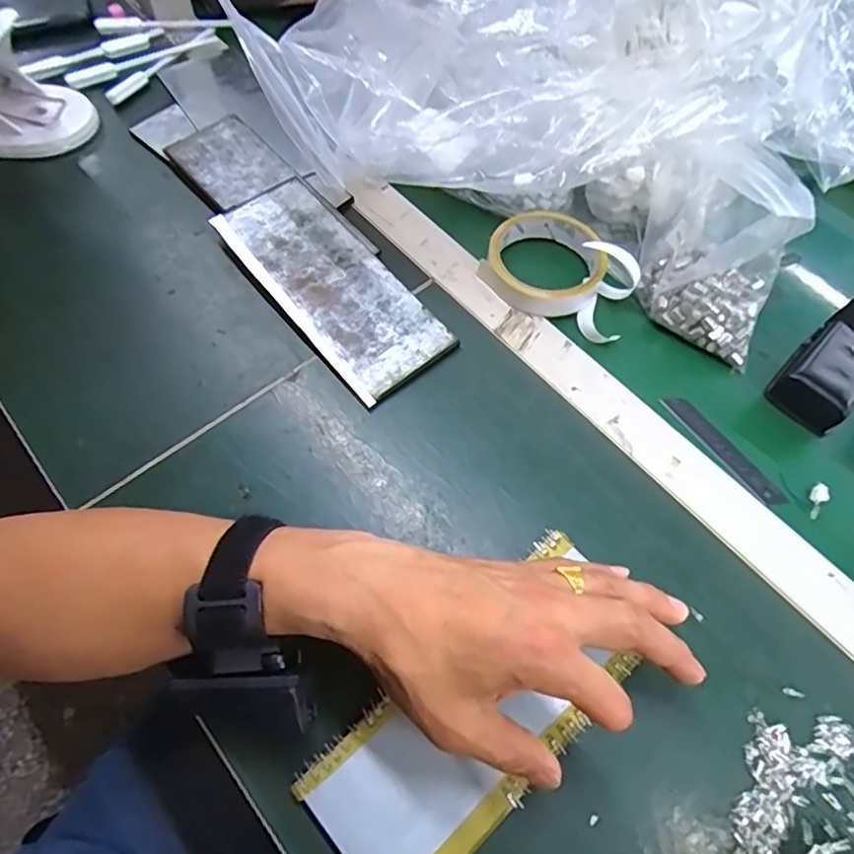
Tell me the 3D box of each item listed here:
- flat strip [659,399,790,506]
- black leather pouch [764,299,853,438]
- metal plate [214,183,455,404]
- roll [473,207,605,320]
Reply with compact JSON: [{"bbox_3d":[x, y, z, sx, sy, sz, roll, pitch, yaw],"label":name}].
[{"bbox_3d":[0.206,0.015,0.408,0.019,0.004,0.100,-32,67,-15],"label":"flat strip"},{"bbox_3d":[0.306,-0.054,0.427,0.049,0.033,0.128,41,70,19],"label":"black leather pouch"},{"bbox_3d":[-0.073,-0.109,0.444,0.084,0.006,0.205,-38,76,-18],"label":"metal plate"},{"bbox_3d":[0.094,-0.133,0.460,0.089,0.022,0.096,1,63,-1],"label":"roll"}]

